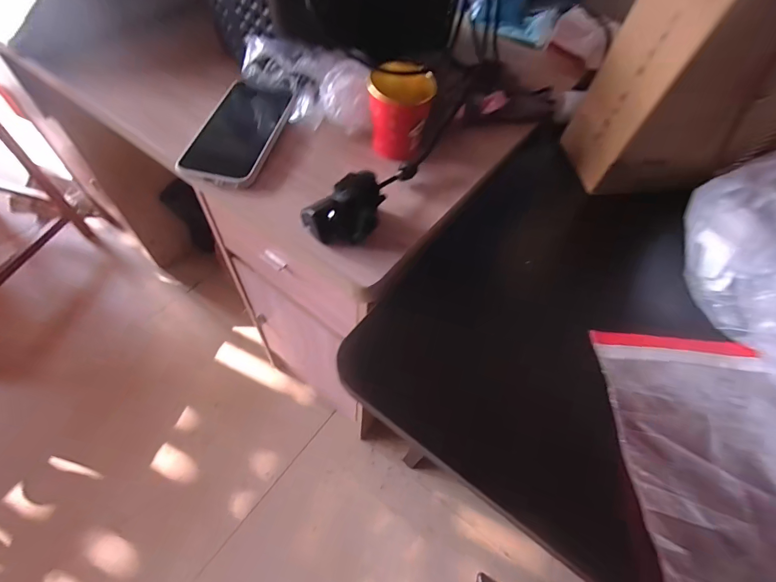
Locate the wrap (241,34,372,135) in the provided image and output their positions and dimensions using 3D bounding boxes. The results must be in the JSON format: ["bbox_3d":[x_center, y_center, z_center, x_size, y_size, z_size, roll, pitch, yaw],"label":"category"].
[{"bbox_3d":[-0.081,-0.224,0.414,0.149,0.058,0.075,24,58,11],"label":"wrap"}]

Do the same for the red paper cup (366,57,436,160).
[{"bbox_3d":[0.013,-0.185,0.394,0.062,0.072,0.060,2,56,-3],"label":"red paper cup"}]

